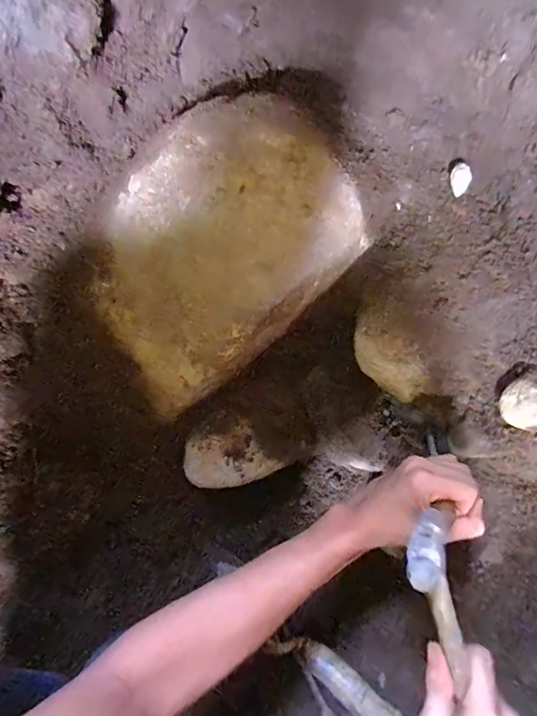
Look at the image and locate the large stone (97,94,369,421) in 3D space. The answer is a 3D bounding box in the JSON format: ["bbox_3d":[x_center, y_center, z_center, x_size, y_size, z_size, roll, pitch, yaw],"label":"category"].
[{"bbox_3d":[-0.059,-0.100,0.449,0.247,0.204,0.183,-37,77,-11],"label":"large stone"}]

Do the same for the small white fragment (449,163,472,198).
[{"bbox_3d":[0.197,-0.182,0.453,0.020,0.030,0.009,-1,31,10],"label":"small white fragment"}]

